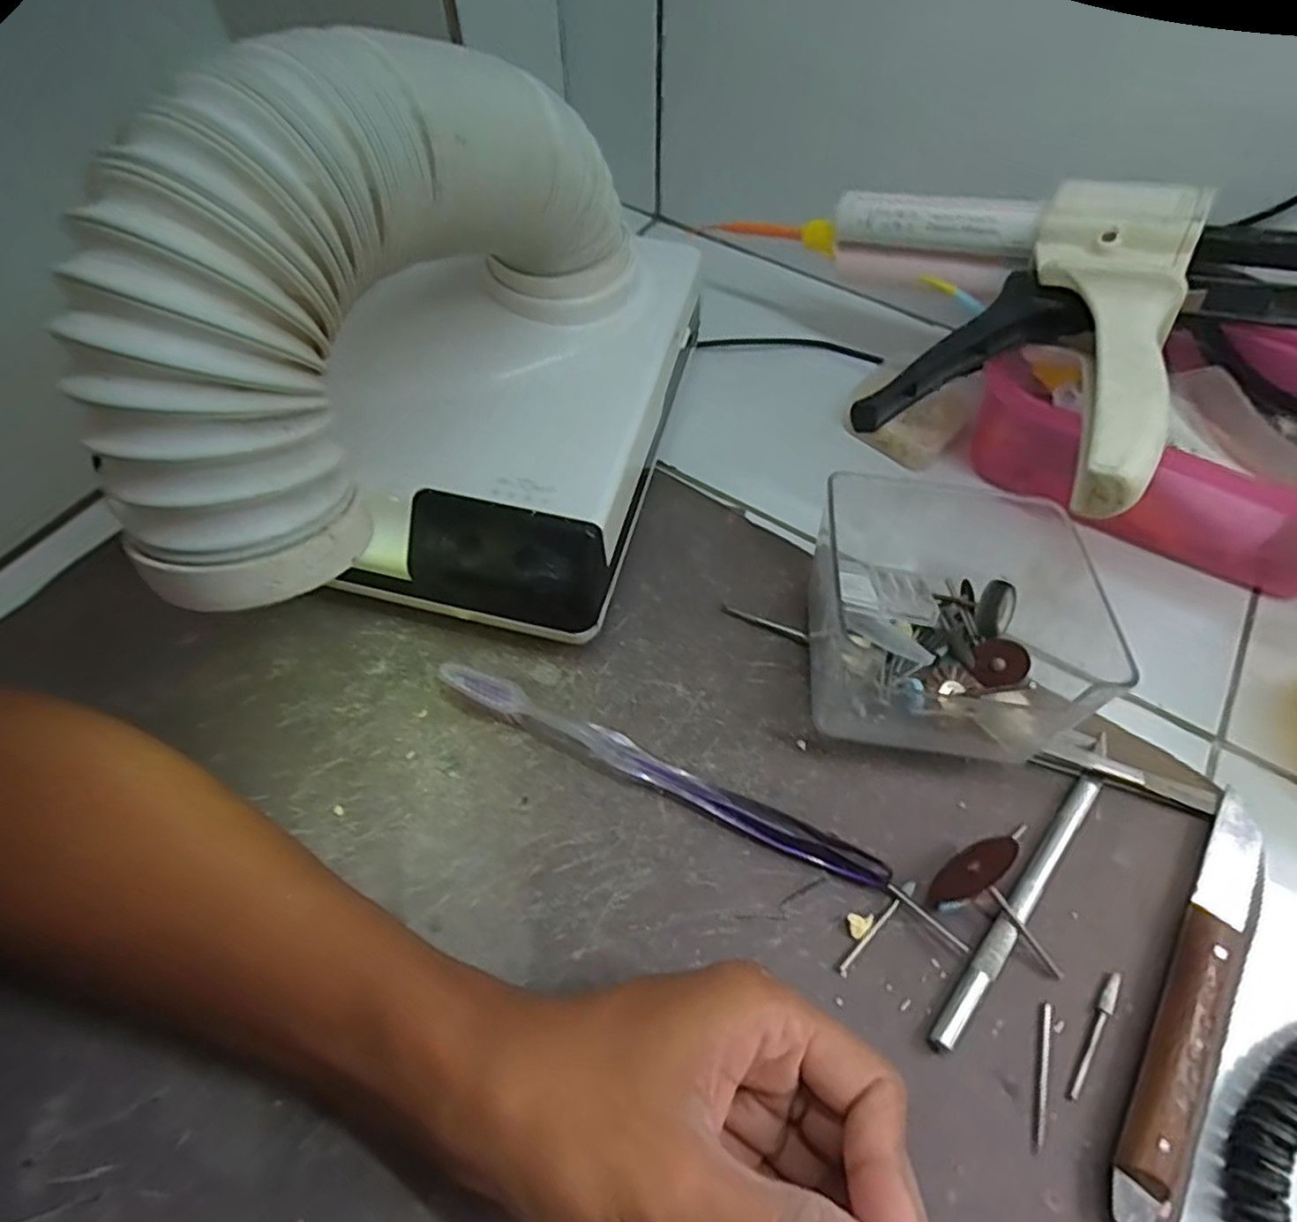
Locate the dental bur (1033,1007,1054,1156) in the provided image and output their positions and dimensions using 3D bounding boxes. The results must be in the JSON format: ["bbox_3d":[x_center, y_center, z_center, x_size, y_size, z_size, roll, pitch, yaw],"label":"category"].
[{"bbox_3d":[0.130,0.152,0.225,0.004,0.004,0.043,18,60,10],"label":"dental bur"}]

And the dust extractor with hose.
[{"bbox_3d":[-0.063,-0.098,0.242,0.117,0.160,0.239,12,61,7],"label":"dust extractor with hose"}]

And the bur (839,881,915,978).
[{"bbox_3d":[0.083,0.113,0.246,0.042,0.004,0.004,-40,67,-22],"label":"bur"}]

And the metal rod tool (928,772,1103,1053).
[{"bbox_3d":[0.136,0.105,0.250,0.009,0.007,0.120,37,66,19],"label":"metal rod tool"}]

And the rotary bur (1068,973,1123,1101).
[{"bbox_3d":[0.151,0.142,0.230,0.005,0.004,0.044,31,63,17],"label":"rotary bur"}]

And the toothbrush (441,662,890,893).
[{"bbox_3d":[0.002,0.062,0.268,0.184,0.019,0.012,22,62,12],"label":"toothbrush"}]

